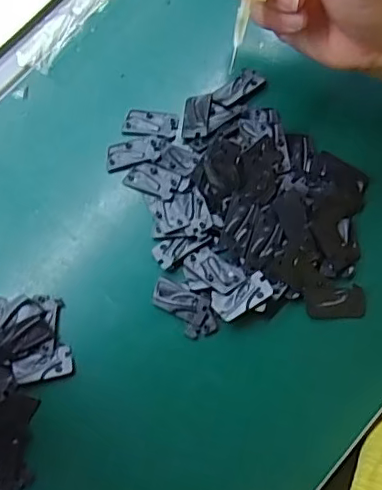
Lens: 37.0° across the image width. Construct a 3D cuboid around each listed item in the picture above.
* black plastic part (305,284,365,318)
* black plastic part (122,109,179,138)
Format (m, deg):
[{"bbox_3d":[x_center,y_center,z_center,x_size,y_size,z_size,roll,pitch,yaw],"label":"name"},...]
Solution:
[{"bbox_3d":[0.083,0.033,0.329,0.033,0.006,0.018,-5,75,0],"label":"black plastic part"},{"bbox_3d":[-0.026,-0.077,0.362,0.033,0.004,0.018,7,75,3],"label":"black plastic part"}]

